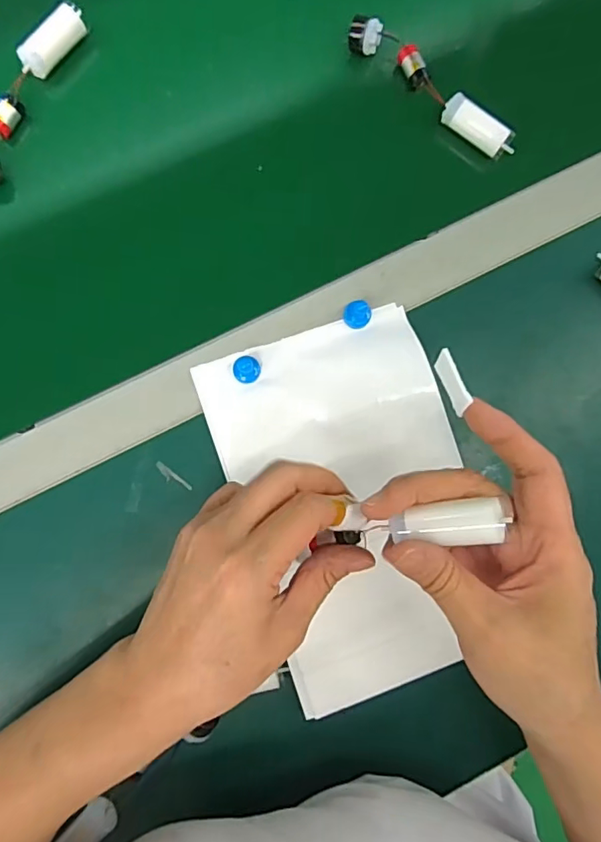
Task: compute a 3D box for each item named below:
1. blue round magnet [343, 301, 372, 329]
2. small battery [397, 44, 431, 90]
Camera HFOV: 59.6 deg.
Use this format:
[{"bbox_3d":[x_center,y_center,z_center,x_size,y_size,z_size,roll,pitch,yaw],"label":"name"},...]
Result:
[{"bbox_3d":[0.040,-0.074,0.362,0.019,0.012,0.018,1,85,-7],"label":"blue round magnet"},{"bbox_3d":[0.082,-0.259,0.386,0.014,0.018,0.028,-29,89,-9],"label":"small battery"}]

